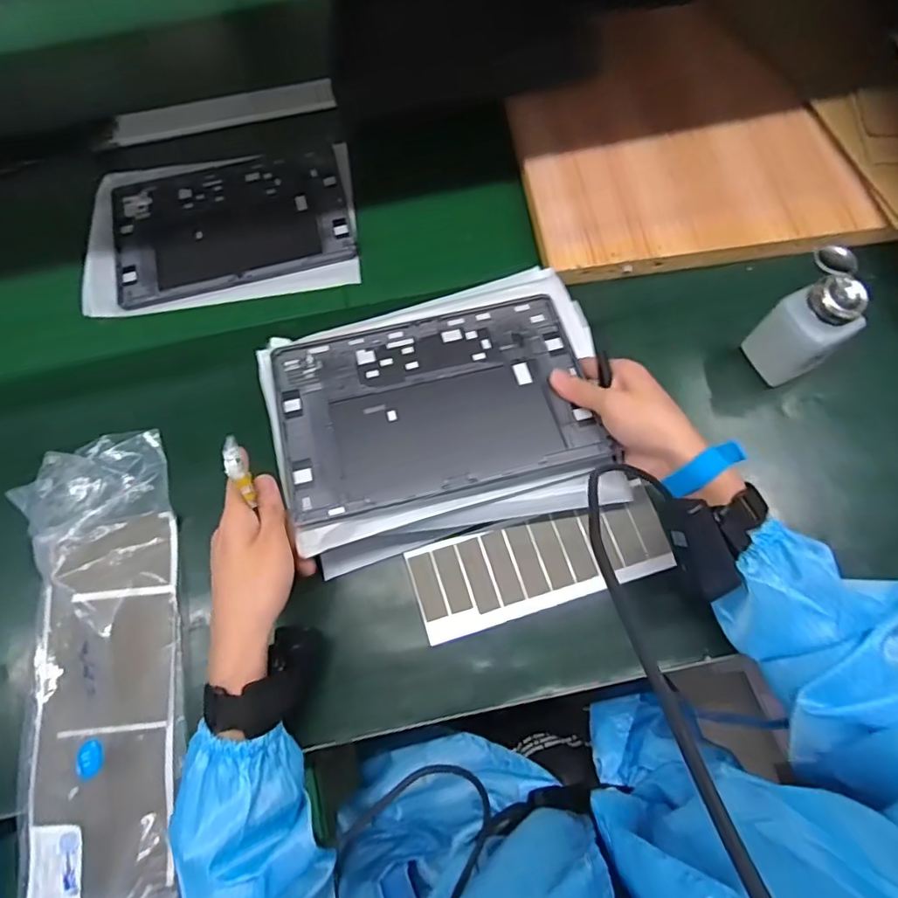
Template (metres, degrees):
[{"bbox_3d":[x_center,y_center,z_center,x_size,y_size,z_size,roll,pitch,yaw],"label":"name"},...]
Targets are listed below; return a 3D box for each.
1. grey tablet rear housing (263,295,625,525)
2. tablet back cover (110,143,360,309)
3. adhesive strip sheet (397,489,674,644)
[{"bbox_3d":[-0.013,-0.041,0.475,0.249,0.006,0.170,-12,64,-6],"label":"grey tablet rear housing"},{"bbox_3d":[-0.240,-0.254,0.634,0.252,0.008,0.176,-15,69,-4],"label":"tablet back cover"},{"bbox_3d":[0.078,0.095,0.490,0.217,0.008,0.079,-17,71,-5],"label":"adhesive strip sheet"}]

